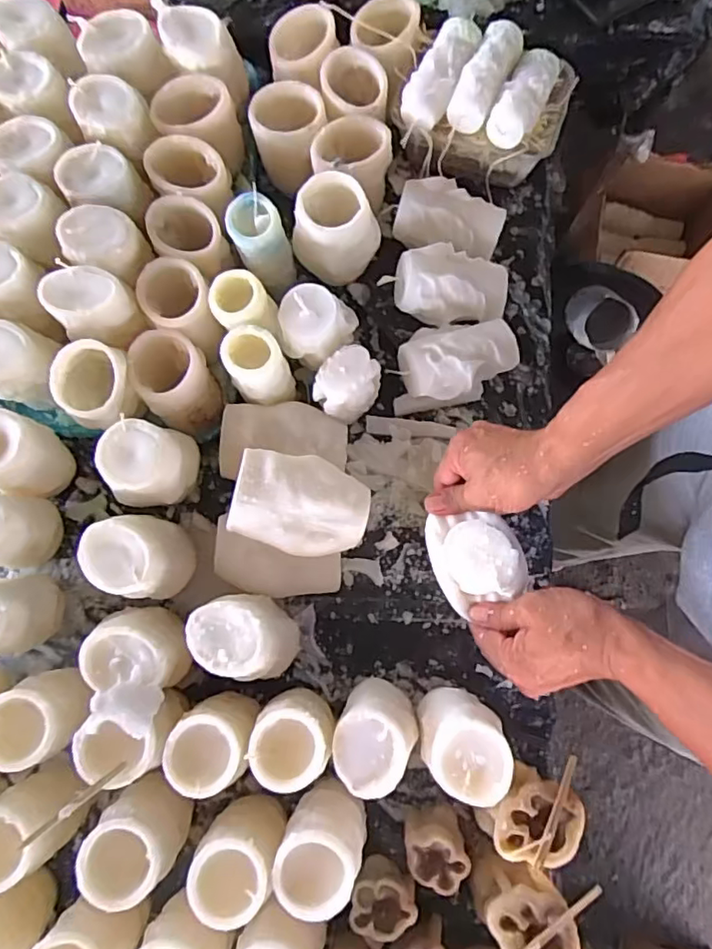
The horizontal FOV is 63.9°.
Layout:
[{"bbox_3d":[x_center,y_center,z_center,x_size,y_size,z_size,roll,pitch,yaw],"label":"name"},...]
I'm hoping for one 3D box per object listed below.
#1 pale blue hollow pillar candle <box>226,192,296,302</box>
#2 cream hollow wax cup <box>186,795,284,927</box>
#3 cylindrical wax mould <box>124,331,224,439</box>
[{"bbox_3d":[-0.092,-0.222,0.557,0.049,0.082,0.055,-34,81,-6],"label":"pale blue hollow pillar candle"},{"bbox_3d":[-0.093,0.306,0.460,0.059,0.086,0.058,0,79,0],"label":"cream hollow wax cup"},{"bbox_3d":[-0.167,-0.085,0.544,0.063,0.073,0.086,-33,81,-5],"label":"cylindrical wax mould"}]

